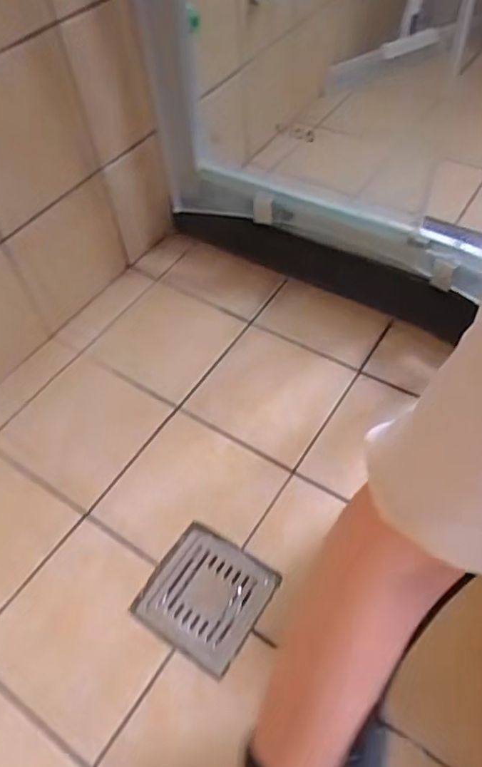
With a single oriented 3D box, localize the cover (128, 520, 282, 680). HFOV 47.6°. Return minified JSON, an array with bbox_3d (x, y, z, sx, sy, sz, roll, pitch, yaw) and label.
[{"bbox_3d":[-0.032,0.189,0.495,0.106,0.006,0.102,27,59,22],"label":"cover"}]

